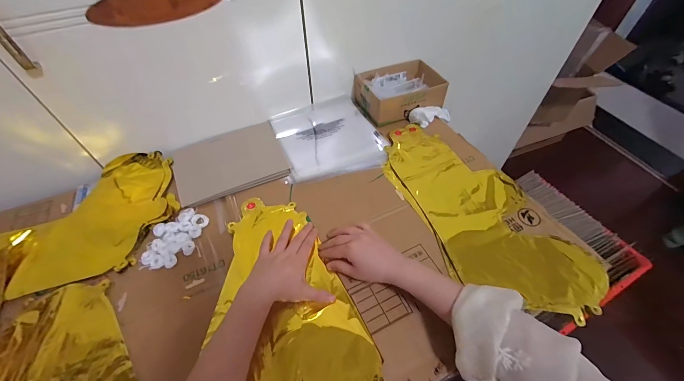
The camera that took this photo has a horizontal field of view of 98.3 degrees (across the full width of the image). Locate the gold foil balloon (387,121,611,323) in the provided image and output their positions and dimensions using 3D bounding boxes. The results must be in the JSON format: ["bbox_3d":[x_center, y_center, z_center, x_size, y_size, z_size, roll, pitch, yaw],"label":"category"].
[{"bbox_3d":[0.231,0.024,0.533,0.203,0.013,0.431,-22,53,-16],"label":"gold foil balloon"}]

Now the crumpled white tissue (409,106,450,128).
[{"bbox_3d":[0.215,-0.176,0.690,0.111,0.037,0.041,-12,50,-28],"label":"crumpled white tissue"}]

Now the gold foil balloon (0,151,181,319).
[{"bbox_3d":[-0.503,0.082,0.491,0.426,0.020,0.242,-25,54,-18],"label":"gold foil balloon"}]

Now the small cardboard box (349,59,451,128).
[{"bbox_3d":[0.132,-0.233,0.704,0.190,0.063,0.135,-15,52,-11],"label":"small cardboard box"}]

